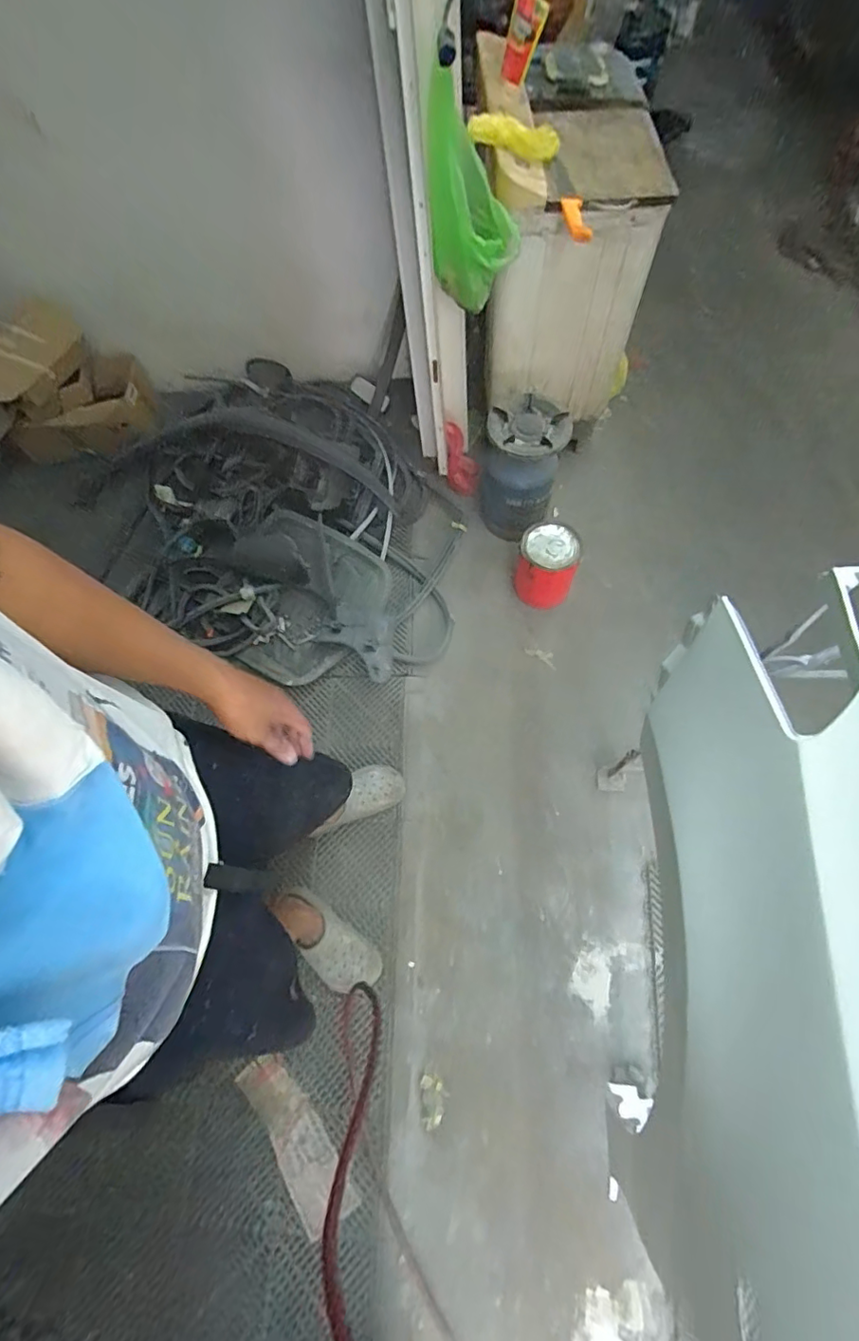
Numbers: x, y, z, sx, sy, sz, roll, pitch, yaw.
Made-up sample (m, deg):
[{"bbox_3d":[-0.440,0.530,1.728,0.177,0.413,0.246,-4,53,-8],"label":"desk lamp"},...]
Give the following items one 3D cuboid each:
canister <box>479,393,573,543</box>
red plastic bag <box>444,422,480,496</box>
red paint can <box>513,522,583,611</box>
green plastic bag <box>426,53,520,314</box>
[{"bbox_3d":[0.264,-0.572,1.569,0.234,0.331,0.225,6,67,8],"label":"canister"},{"bbox_3d":[0.093,-0.666,1.721,0.079,0.110,0.232,-19,113,-6],"label":"red plastic bag"},{"bbox_3d":[0.326,-0.294,1.528,0.157,0.183,0.157,-2,66,5],"label":"red paint can"},{"bbox_3d":[0.090,-0.938,1.119,0.181,0.419,0.153,1,67,6],"label":"green plastic bag"}]

